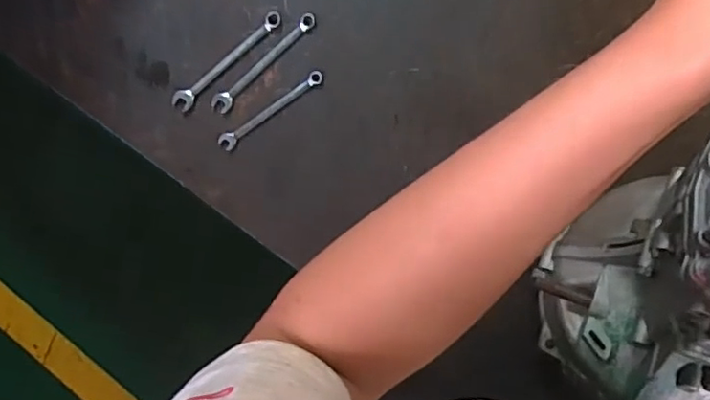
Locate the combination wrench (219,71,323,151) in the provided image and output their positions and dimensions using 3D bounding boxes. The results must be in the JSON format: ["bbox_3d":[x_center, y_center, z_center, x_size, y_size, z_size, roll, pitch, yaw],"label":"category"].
[{"bbox_3d":[-0.106,-0.114,0.749,0.154,0.009,0.020,-35,82,1],"label":"combination wrench"}]

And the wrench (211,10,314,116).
[{"bbox_3d":[-0.117,-0.178,0.766,0.174,0.010,0.025,-42,82,0],"label":"wrench"}]

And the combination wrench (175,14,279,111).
[{"bbox_3d":[-0.165,-0.180,0.754,0.173,0.009,0.026,-44,82,0],"label":"combination wrench"}]

